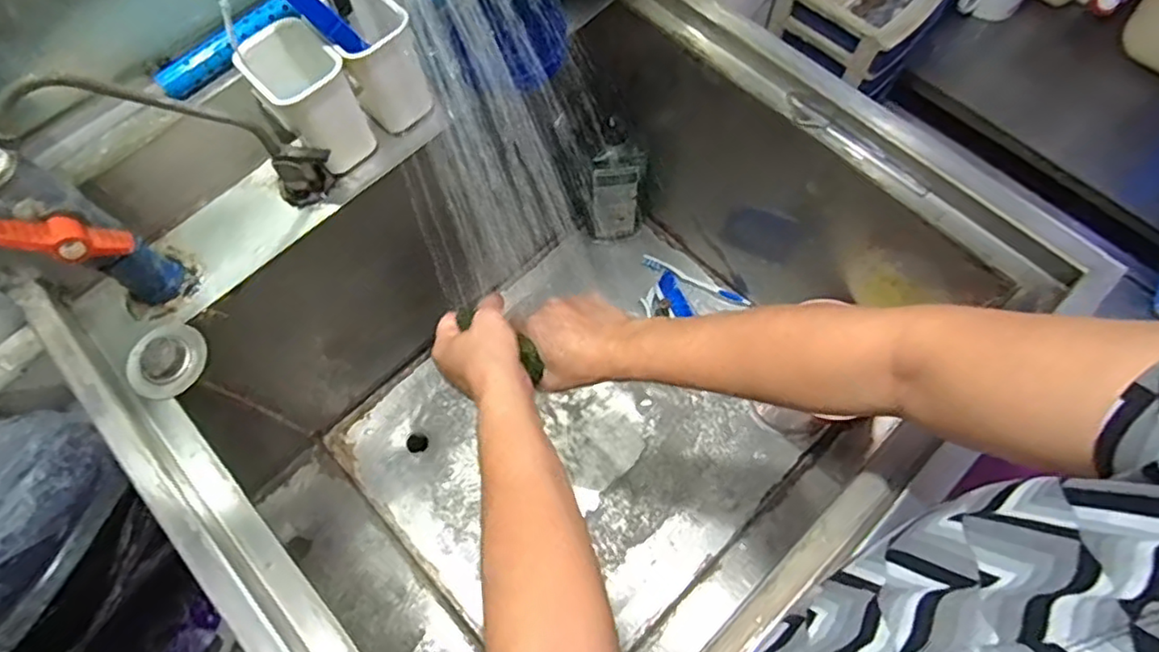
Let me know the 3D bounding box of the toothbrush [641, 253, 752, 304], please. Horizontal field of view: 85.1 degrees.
[{"bbox_3d":[0.181,-0.071,0.987,0.176,0.009,0.021,26,71,11],"label":"toothbrush"}]

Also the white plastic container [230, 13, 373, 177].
[{"bbox_3d":[-0.250,-0.213,0.584,0.073,0.101,0.097,-41,73,-13],"label":"white plastic container"}]

